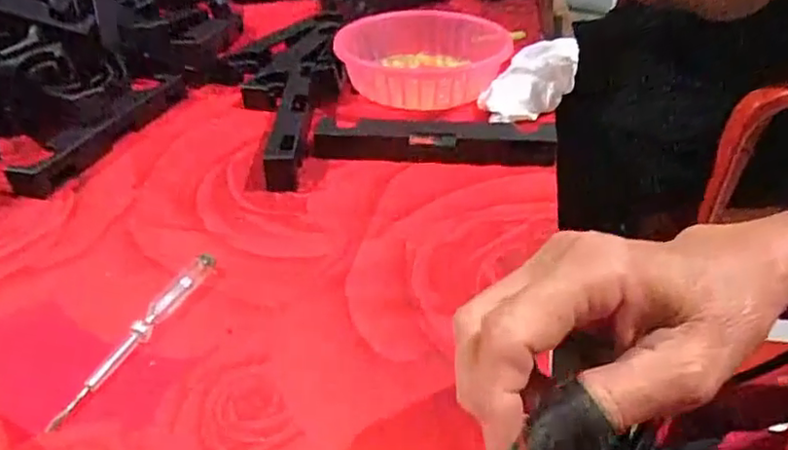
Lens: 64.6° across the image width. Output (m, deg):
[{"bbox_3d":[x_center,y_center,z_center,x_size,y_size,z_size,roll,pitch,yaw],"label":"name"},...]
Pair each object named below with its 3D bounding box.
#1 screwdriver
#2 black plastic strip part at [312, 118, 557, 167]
[{"bbox_3d":[-0.147,0.059,0.355,0.017,0.011,0.131,14,38,20],"label":"screwdriver"},{"bbox_3d":[0.032,-0.070,0.514,0.195,0.032,0.031,3,36,5],"label":"black plastic strip part"}]

